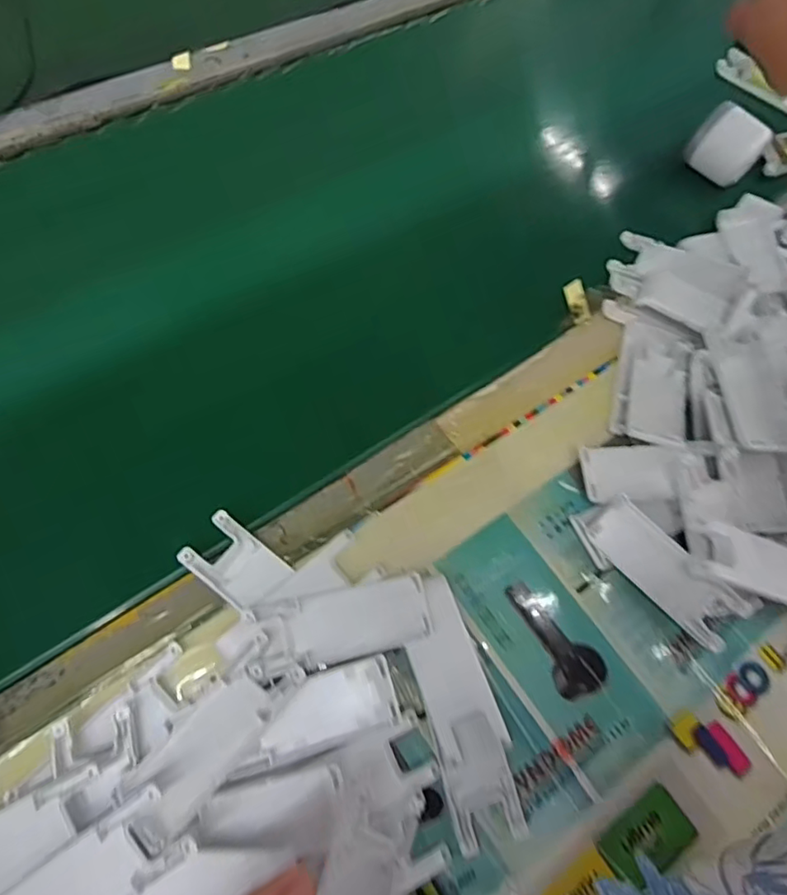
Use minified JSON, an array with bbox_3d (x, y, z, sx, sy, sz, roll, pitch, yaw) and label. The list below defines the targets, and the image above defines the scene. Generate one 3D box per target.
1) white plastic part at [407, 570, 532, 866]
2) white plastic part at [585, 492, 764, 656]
[{"bbox_3d":[0.038,0.149,0.342,0.041,0.018,0.139,-12,69,-13],"label":"white plastic part"},{"bbox_3d":[0.179,0.078,0.382,0.107,0.015,0.040,44,68,12],"label":"white plastic part"}]

